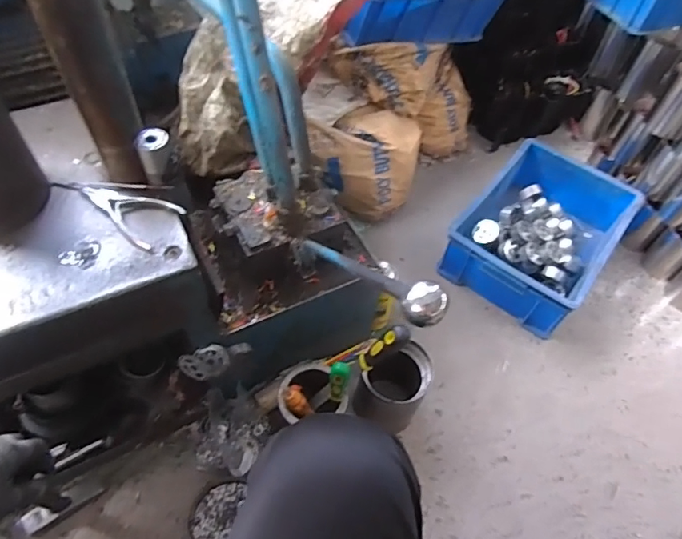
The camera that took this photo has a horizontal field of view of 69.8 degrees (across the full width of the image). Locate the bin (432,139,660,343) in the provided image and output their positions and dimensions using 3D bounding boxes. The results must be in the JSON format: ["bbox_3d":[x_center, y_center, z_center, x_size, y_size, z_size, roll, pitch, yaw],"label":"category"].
[{"bbox_3d":[0.457,-0.079,1.129,0.313,0.147,0.414,34,59,19],"label":"bin"}]

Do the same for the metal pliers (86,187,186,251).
[{"bbox_3d":[-0.267,-0.081,0.612,0.120,0.025,0.069,27,57,15],"label":"metal pliers"}]

